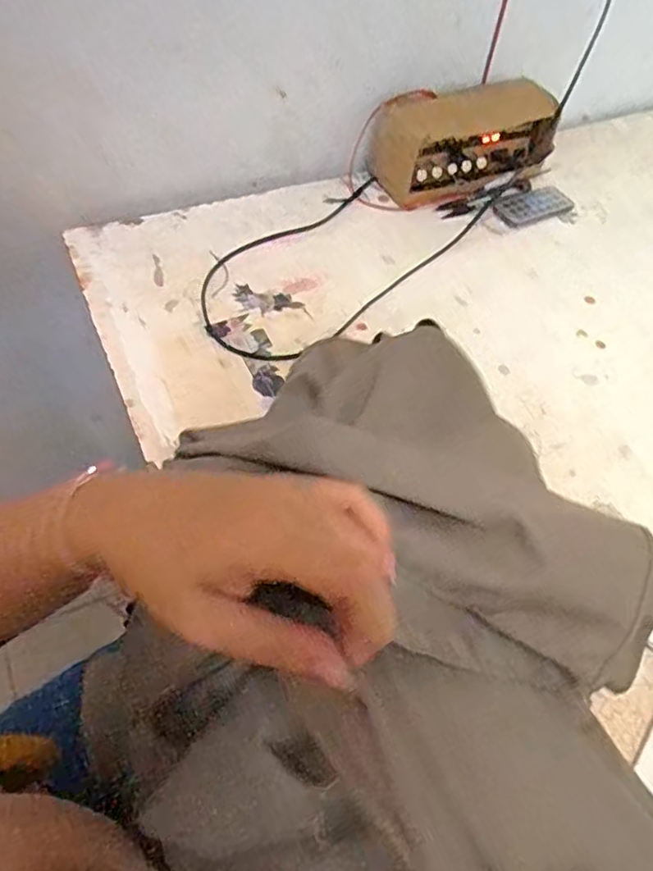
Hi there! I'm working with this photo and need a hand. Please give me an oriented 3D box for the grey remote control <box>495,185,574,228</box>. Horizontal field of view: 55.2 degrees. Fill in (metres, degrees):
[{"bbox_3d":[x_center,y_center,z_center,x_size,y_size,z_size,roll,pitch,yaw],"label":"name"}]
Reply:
[{"bbox_3d":[0.219,-0.243,0.661,0.096,0.007,0.044,-22,58,-19],"label":"grey remote control"}]

